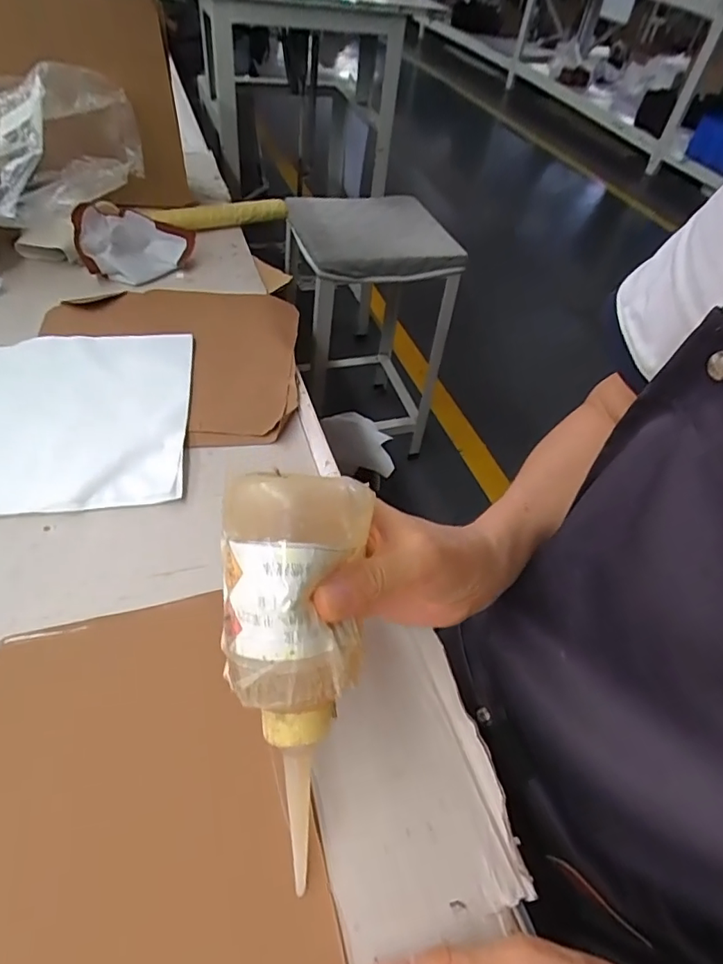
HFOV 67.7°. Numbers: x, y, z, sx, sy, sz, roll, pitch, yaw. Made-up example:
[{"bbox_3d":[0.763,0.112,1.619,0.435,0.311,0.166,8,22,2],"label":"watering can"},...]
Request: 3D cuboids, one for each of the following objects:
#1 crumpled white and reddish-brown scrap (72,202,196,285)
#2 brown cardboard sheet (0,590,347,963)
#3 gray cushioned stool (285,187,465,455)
[{"bbox_3d":[-0.229,-0.240,0.550,0.111,0.016,0.071,-5,91,-31],"label":"crumpled white and reddish-brown scrap"},{"bbox_3d":[-0.139,0.160,0.250,0.218,0.011,0.197,-11,51,-14],"label":"brown cardboard sheet"},{"bbox_3d":[0.008,-0.373,1.293,0.346,0.507,0.333,-6,50,-14],"label":"gray cushioned stool"}]

